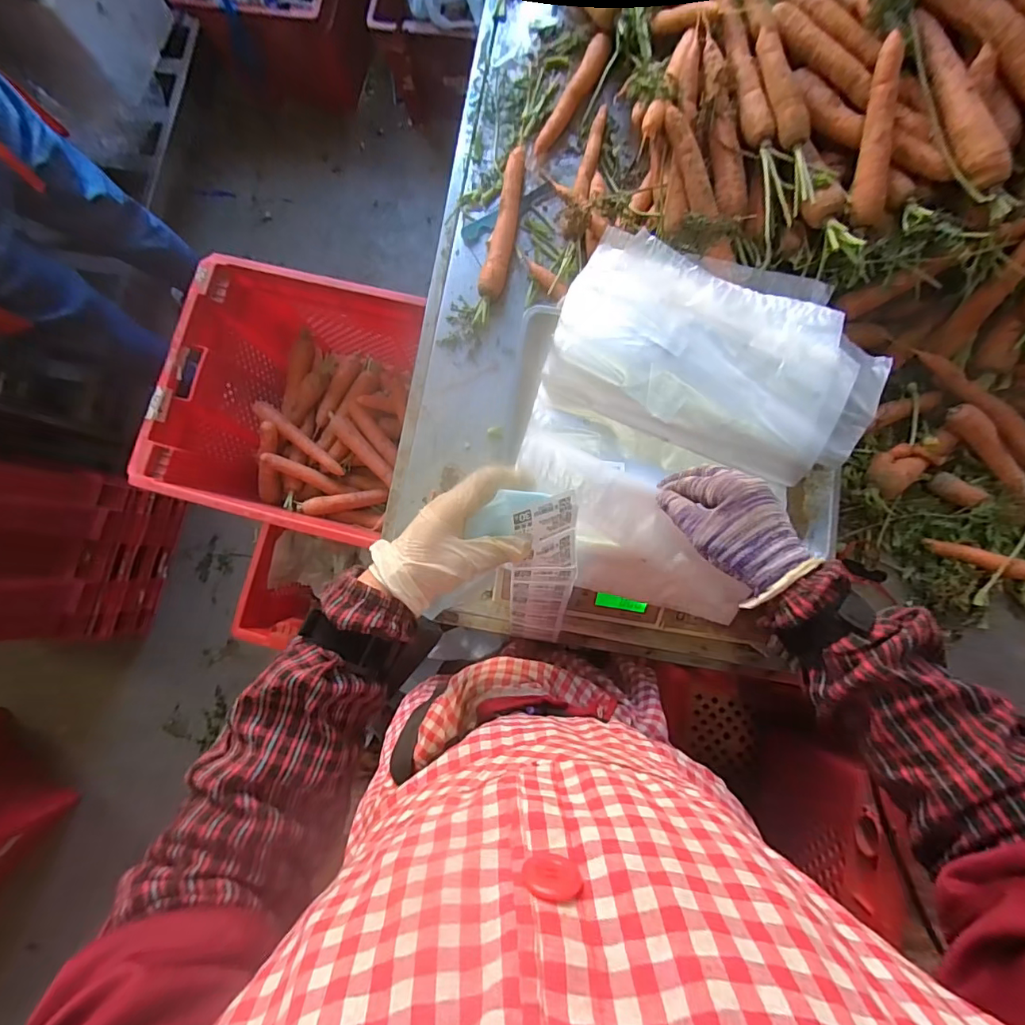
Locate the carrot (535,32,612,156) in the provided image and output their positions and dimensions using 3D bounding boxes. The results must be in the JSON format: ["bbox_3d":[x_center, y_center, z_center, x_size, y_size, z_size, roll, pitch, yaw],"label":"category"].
[{"bbox_3d":[0.079,-0.560,0.657,0.028,0.029,0.165,35,86,6],"label":"carrot"}]

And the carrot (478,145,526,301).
[{"bbox_3d":[-0.008,-0.376,0.638,0.031,0.030,0.212,11,84,4],"label":"carrot"}]

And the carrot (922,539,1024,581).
[{"bbox_3d":[0.533,0.054,0.552,0.125,0.015,0.021,15,84,5],"label":"carrot"}]

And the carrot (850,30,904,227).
[{"bbox_3d":[0.360,-0.372,0.484,0.027,0.024,0.157,0,105,3],"label":"carrot"}]

